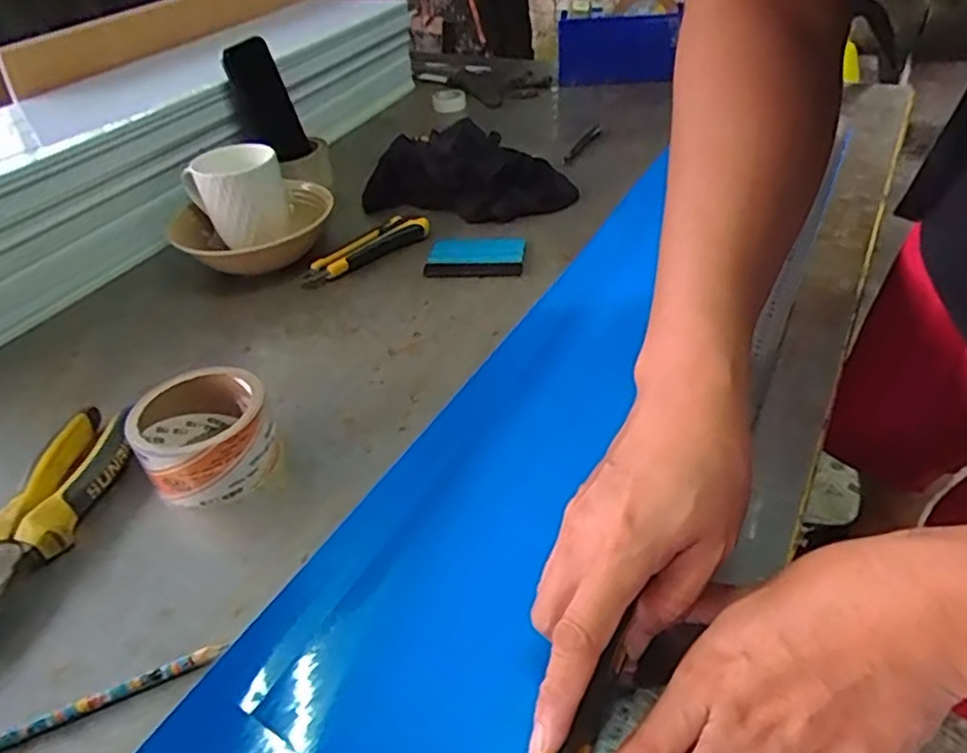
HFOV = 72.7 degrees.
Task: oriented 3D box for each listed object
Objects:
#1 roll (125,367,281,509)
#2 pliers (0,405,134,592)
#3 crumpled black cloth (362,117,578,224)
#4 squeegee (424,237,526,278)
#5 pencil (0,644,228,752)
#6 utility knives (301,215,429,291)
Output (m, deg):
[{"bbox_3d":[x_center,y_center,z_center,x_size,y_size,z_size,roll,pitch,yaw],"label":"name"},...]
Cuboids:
[{"bbox_3d":[-0.191,0.041,0.455,0.085,0.055,0.084,-4,38,3],"label":"roll"},{"bbox_3d":[-0.284,0.087,0.428,0.050,0.029,0.180,1,39,9],"label":"pliers"},{"bbox_3d":[-0.018,-0.242,0.780,0.239,0.063,0.126,14,43,24],"label":"crumpled black cloth"},{"bbox_3d":[-0.009,-0.120,0.664,0.097,0.009,0.067,0,39,8],"label":"squeegee"},{"bbox_3d":[-0.219,0.173,0.328,0.169,0.009,0.009,-19,40,-16],"label":"pencil"},{"bbox_3d":[-0.123,-0.133,0.688,0.148,0.023,0.035,-31,45,-28],"label":"utility knives"}]

